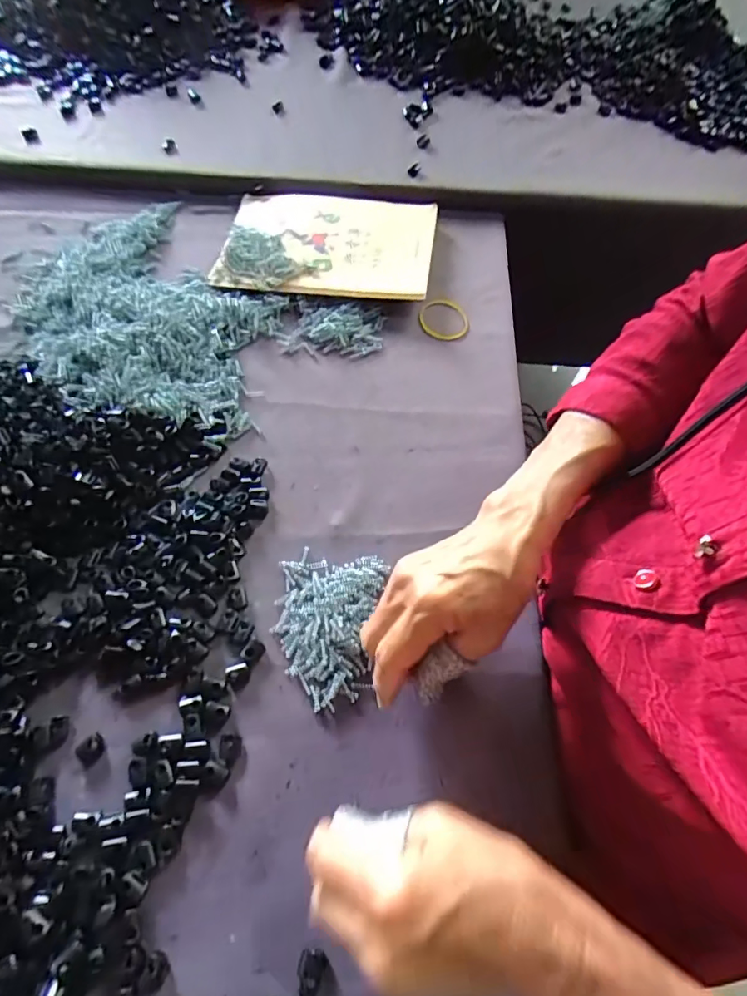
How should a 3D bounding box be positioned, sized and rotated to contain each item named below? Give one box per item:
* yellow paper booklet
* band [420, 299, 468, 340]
[{"bbox_3d":[-0.043,-0.256,0.502,0.199,0.014,0.141,7,63,3],"label":"yellow paper booklet"},{"bbox_3d":[0.066,-0.166,0.467,0.046,0.005,0.045,2,69,-4],"label":"band"}]

